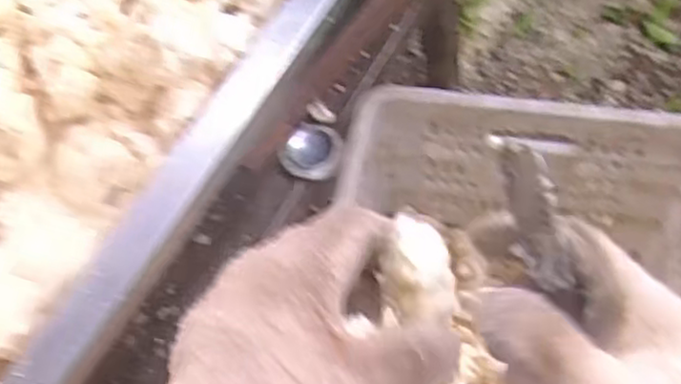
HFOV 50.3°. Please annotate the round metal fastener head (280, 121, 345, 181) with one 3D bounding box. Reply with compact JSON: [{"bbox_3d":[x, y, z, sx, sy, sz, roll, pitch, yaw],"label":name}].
[{"bbox_3d":[-0.027,-0.042,0.719,0.058,0.024,0.057,-2,60,3],"label":"round metal fastener head"}]

